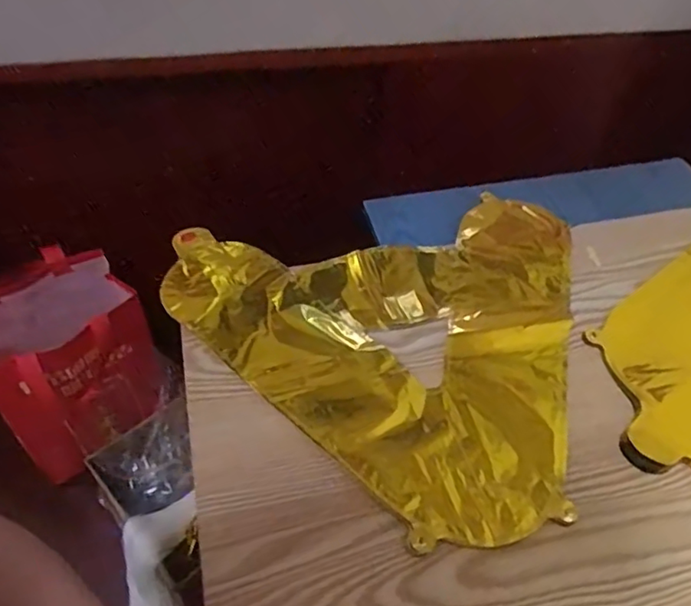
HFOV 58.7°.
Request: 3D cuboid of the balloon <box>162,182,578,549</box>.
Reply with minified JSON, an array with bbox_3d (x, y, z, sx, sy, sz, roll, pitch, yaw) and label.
[{"bbox_3d":[0.055,0.033,0.516,0.367,0.010,0.328,-9,51,-11],"label":"balloon"}]

